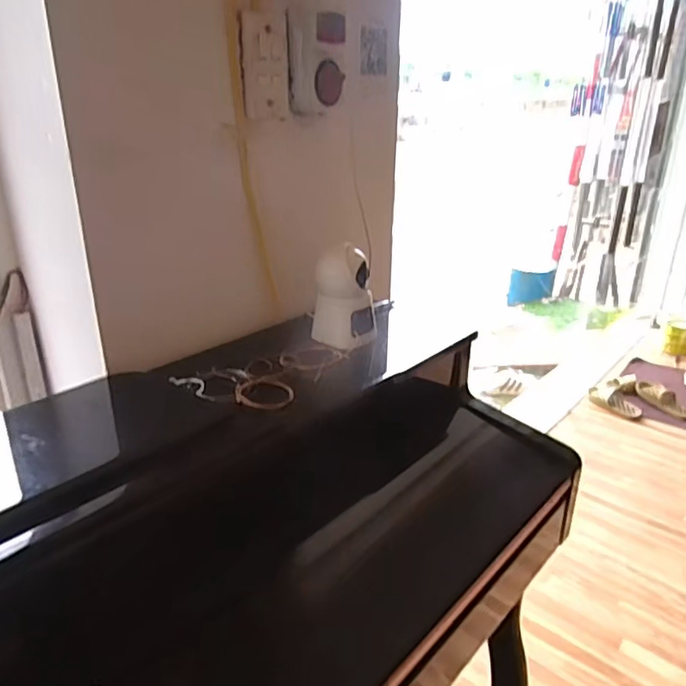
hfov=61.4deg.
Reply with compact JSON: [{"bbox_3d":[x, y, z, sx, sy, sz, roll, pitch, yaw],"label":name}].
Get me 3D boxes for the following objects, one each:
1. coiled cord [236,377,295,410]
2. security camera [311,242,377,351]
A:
[{"bbox_3d":[-0.087,0.055,0.642,0.064,0.006,0.063,3,29,-10],"label":"coiled cord"},{"bbox_3d":[0.000,-0.063,0.775,0.081,0.136,0.065,9,15,26],"label":"security camera"}]

